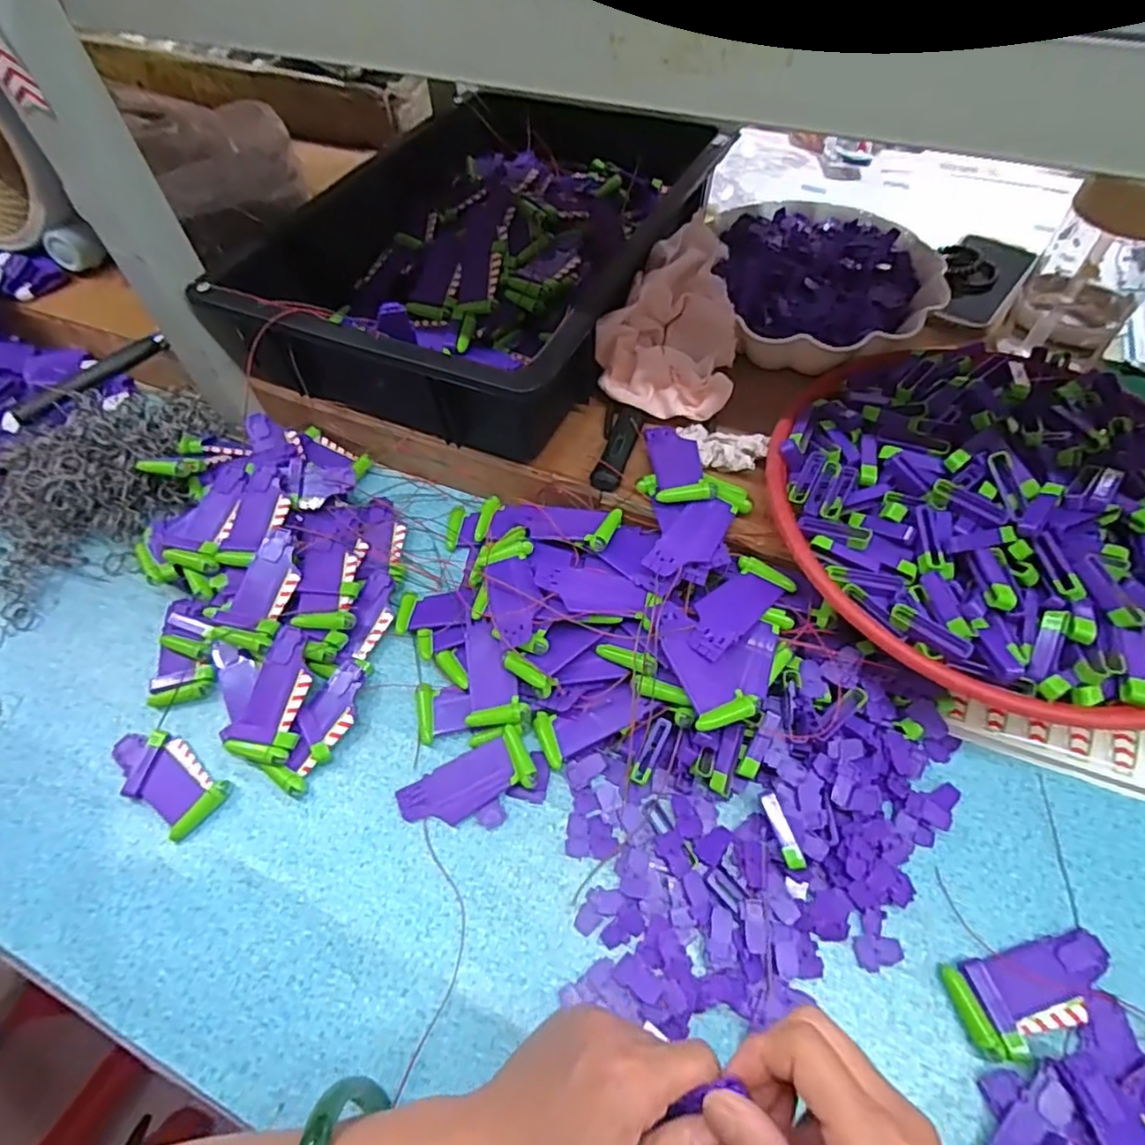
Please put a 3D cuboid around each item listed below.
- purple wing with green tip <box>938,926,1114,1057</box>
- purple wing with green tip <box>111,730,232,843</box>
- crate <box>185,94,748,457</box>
[{"bbox_3d":[0.252,0.227,0.336,0.088,0.013,0.041,-12,58,-5],"label":"purple wing with green tip"},{"bbox_3d":[-0.276,0.138,0.419,0.087,0.010,0.041,29,64,19],"label":"purple wing with green tip"},{"bbox_3d":[-0.067,-0.312,0.571,0.314,0.085,0.443,19,59,14],"label":"crate"}]

